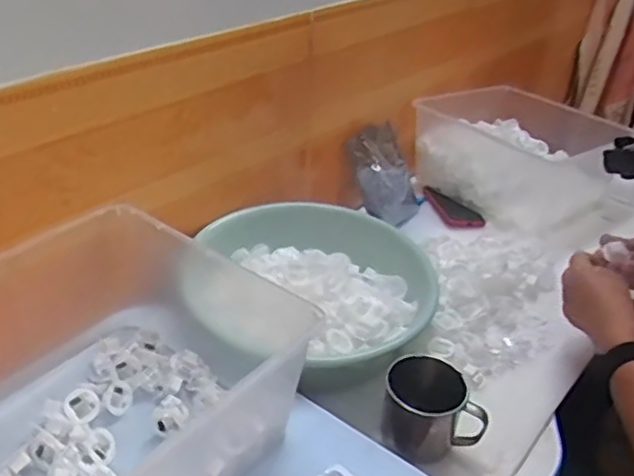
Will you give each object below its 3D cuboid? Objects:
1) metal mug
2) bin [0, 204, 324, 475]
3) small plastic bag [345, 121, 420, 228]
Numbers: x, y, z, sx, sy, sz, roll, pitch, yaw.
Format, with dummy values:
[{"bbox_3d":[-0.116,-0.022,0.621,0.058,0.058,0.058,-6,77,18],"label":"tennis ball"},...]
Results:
[{"bbox_3d":[0.123,0.184,0.689,0.104,0.082,0.075,7,32,5],"label":"metal mug"},{"bbox_3d":[-0.187,0.116,0.586,0.278,0.141,0.291,23,37,28],"label":"bin"},{"bbox_3d":[0.110,-0.104,1.064,0.032,0.181,0.111,9,45,49],"label":"small plastic bag"}]

